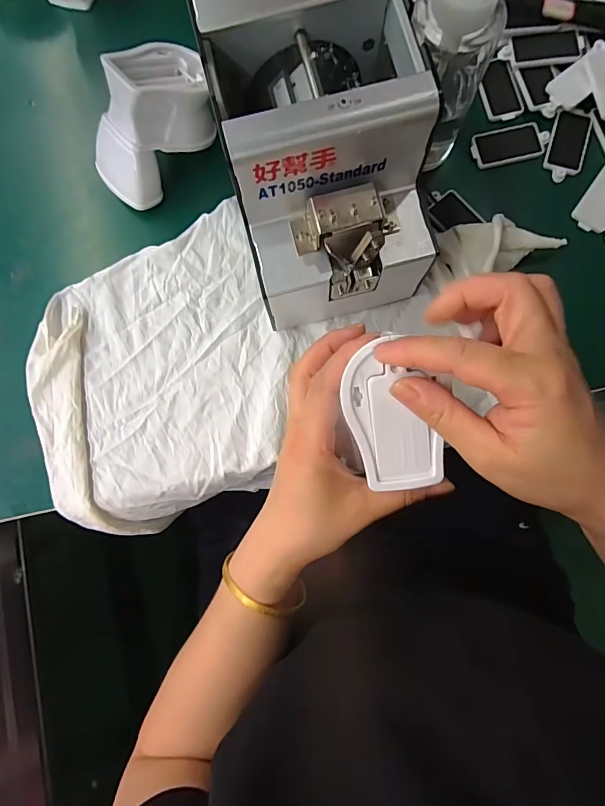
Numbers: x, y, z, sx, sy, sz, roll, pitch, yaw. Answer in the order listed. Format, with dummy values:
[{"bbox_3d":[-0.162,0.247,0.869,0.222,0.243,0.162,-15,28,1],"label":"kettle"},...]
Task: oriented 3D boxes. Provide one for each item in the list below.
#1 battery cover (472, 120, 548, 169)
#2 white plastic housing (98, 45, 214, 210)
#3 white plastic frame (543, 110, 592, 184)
[{"bbox_3d":[0.191,-0.240,0.379,0.067,0.005,0.035,-13,83,1],"label":"battery cover"},{"bbox_3d":[-0.129,-0.238,0.348,0.119,0.082,0.064,-44,83,-3],"label":"white plastic housing"},{"bbox_3d":[0.243,-0.236,0.375,0.034,0.007,0.067,15,84,4],"label":"white plastic frame"}]

